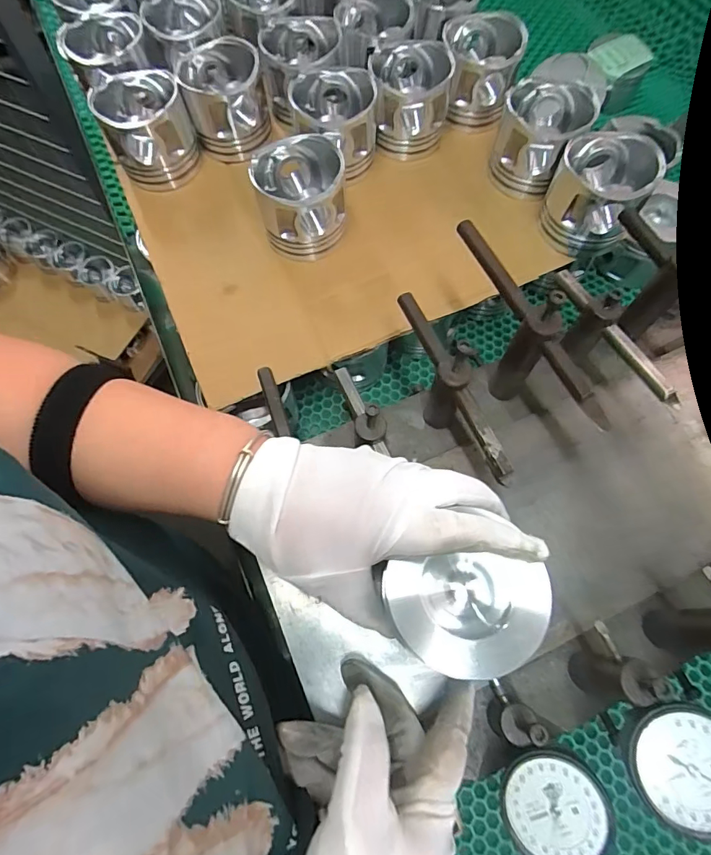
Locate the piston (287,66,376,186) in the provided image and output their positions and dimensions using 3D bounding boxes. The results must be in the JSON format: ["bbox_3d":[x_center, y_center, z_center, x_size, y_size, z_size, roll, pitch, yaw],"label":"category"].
[{"bbox_3d":[-0.021,-0.308,0.473,0.085,0.073,0.088,-11,70,-4],"label":"piston"}]

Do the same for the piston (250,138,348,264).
[{"bbox_3d":[-0.052,-0.214,0.436,0.079,0.072,0.080,-11,70,-3],"label":"piston"}]

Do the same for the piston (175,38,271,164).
[{"bbox_3d":[-0.136,-0.341,0.480,0.082,0.073,0.087,-16,70,-5],"label":"piston"}]

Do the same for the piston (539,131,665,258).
[{"bbox_3d":[0.224,-0.218,0.423,0.079,0.074,0.075,0,69,1],"label":"piston"}]

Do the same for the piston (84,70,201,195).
[{"bbox_3d":[-0.213,-0.307,0.473,0.084,0.075,0.086,-25,71,-9],"label":"piston"}]

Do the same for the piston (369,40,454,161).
[{"bbox_3d":[0.055,-0.344,0.480,0.080,0.073,0.081,-8,69,-2],"label":"piston"}]

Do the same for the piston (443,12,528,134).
[{"bbox_3d":[0.130,-0.374,0.485,0.080,0.075,0.082,3,69,2],"label":"piston"}]

